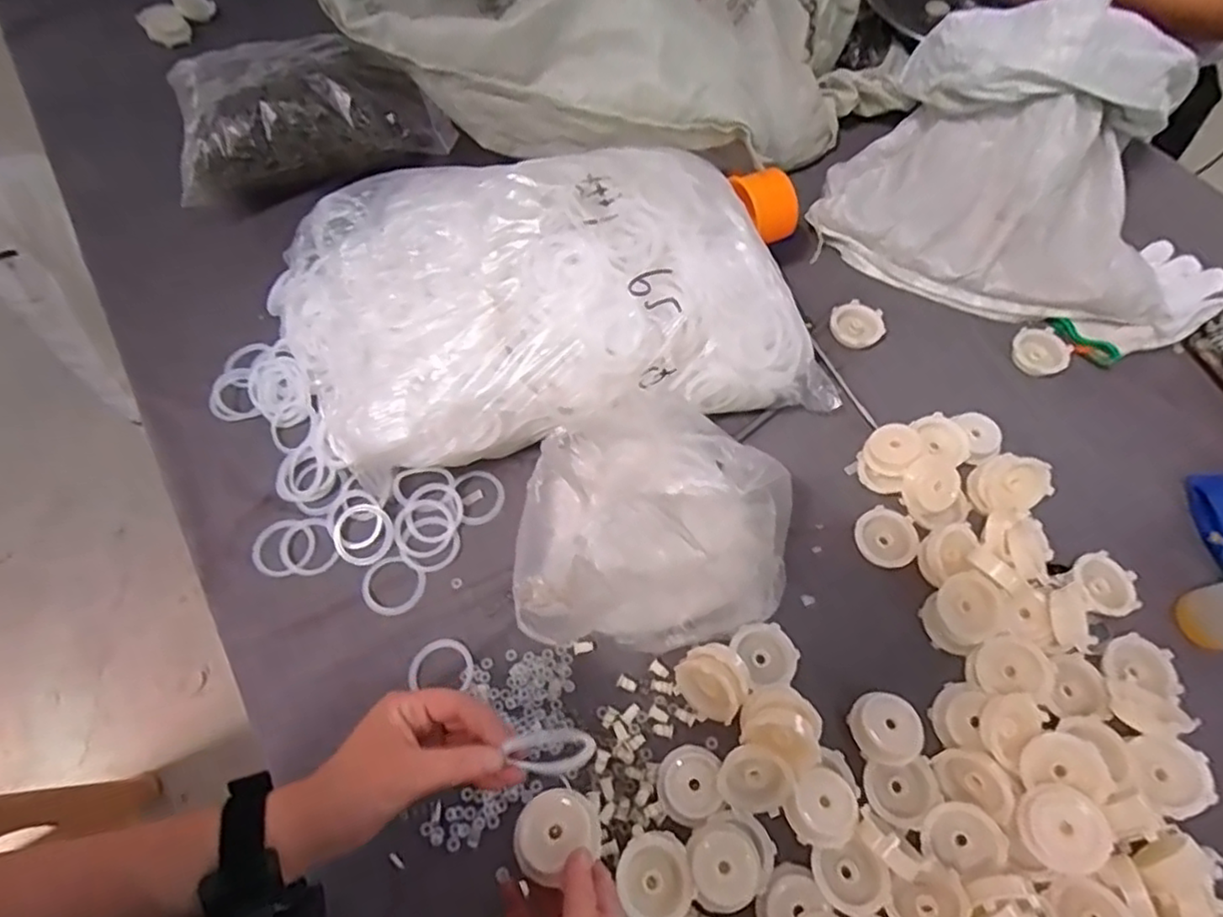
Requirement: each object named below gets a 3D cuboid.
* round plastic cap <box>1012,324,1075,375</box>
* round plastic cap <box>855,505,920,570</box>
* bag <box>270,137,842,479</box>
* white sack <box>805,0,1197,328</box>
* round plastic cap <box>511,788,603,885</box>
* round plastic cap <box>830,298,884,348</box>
[{"bbox_3d":[0.448,-0.111,0.692,0.053,0.008,0.063,25,65,13],"label":"round plastic cap"},{"bbox_3d":[0.245,0.071,0.594,0.049,0.016,0.053,0,62,0],"label":"round plastic cap"},{"bbox_3d":[-0.069,-0.149,0.622,0.500,0.173,0.263,-10,63,-5],"label":"bag"},{"bbox_3d":[0.423,-0.310,0.695,0.360,0.184,0.243,18,64,9],"label":"white sack"},{"bbox_3d":[-0.034,0.236,0.420,0.053,0.021,0.046,-13,63,-7],"label":"round plastic cap"},{"bbox_3d":[0.259,-0.142,0.702,0.053,0.014,0.050,0,62,0],"label":"round plastic cap"}]

